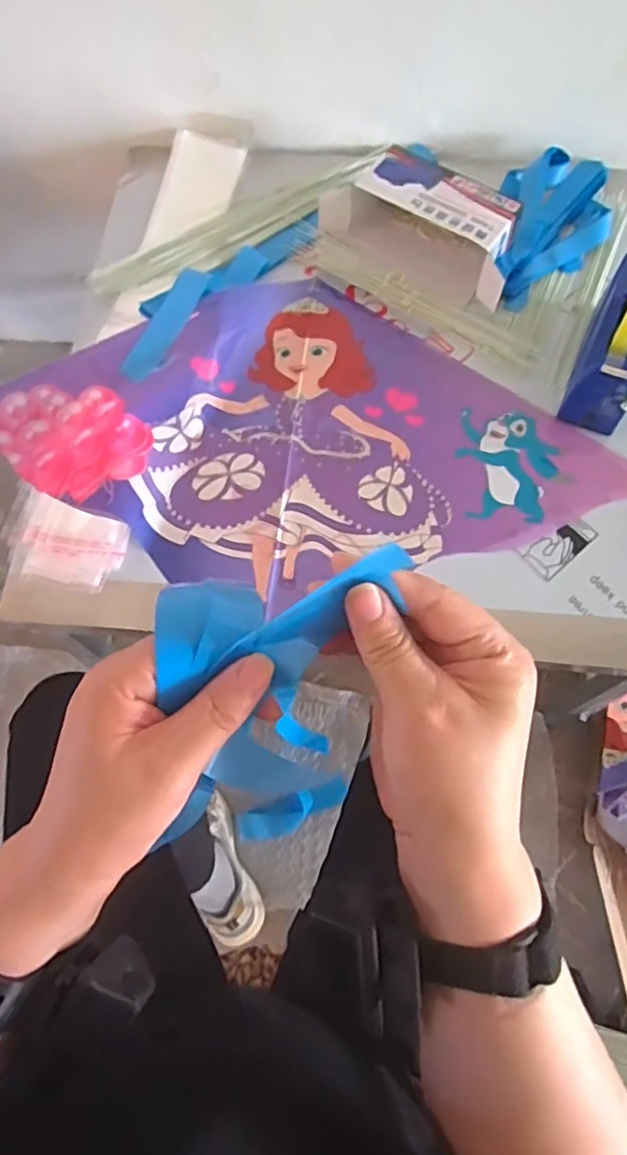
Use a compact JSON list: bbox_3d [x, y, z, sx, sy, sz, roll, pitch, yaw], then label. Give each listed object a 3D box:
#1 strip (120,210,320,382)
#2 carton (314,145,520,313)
[{"bbox_3d":[-0.130,-0.409,0.859,0.084,0.042,0.377,36,73,14],"label":"strip"},{"bbox_3d":[0.164,-0.487,0.879,0.271,0.084,0.146,37,73,14],"label":"carton"}]

